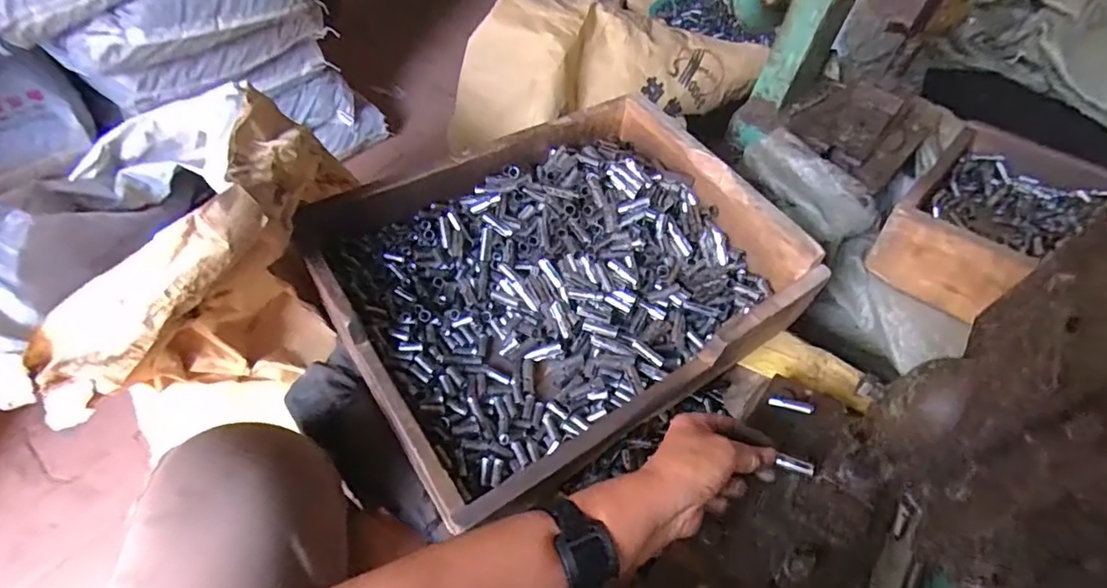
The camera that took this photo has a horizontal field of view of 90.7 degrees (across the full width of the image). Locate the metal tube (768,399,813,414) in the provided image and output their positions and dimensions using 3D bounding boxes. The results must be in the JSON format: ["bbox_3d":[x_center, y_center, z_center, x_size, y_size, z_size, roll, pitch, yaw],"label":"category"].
[{"bbox_3d":[0.230,0.108,0.532,0.040,0.008,0.008,8,49,38],"label":"metal tube"}]

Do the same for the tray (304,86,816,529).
[{"bbox_3d":[0.005,-0.023,0.603,0.443,0.098,0.356,-29,62,-21],"label":"tray"}]

